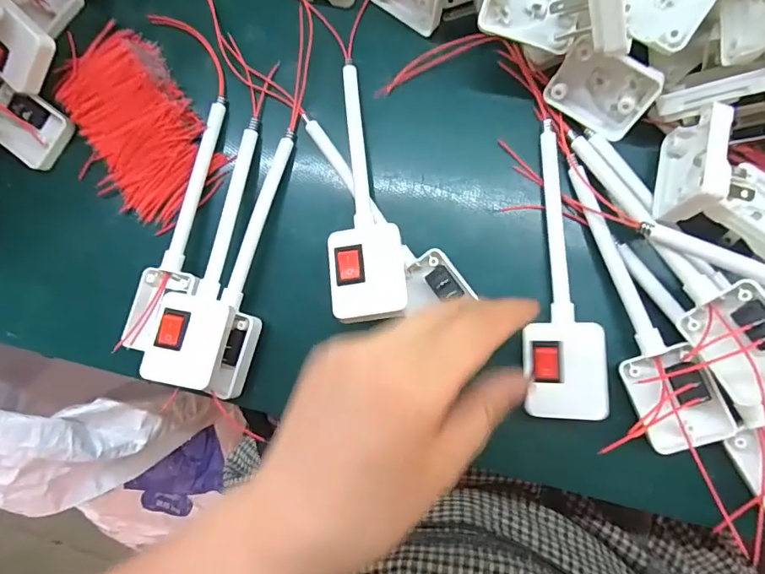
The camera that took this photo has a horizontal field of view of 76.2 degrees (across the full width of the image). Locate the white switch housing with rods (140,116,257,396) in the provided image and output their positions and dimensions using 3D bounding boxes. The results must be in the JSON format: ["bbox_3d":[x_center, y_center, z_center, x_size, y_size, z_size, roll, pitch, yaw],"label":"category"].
[{"bbox_3d":[-0.094,-0.022,0.275,0.037,0.014,0.155,7,71,8],"label":"white switch housing with rods"}]

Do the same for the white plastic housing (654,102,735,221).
[{"bbox_3d":[0.148,-0.056,0.233,0.016,0.037,0.051,12,87,9],"label":"white plastic housing"}]

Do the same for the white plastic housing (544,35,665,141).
[{"bbox_3d":[0.113,-0.104,0.252,0.048,0.040,0.014,31,58,8],"label":"white plastic housing"}]

